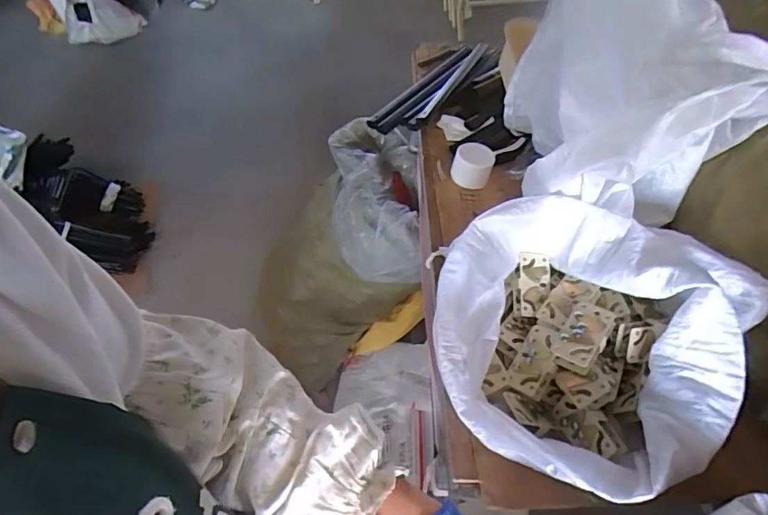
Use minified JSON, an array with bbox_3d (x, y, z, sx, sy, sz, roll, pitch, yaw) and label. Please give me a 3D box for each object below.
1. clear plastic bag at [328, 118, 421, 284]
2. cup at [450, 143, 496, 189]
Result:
[{"bbox_3d":[-0.027,-0.150,1.256,0.217,0.154,0.425,0,51,0],"label":"clear plastic bag"},{"bbox_3d":[0.150,-0.156,0.836,0.065,0.053,0.058,13,52,11],"label":"cup"}]

